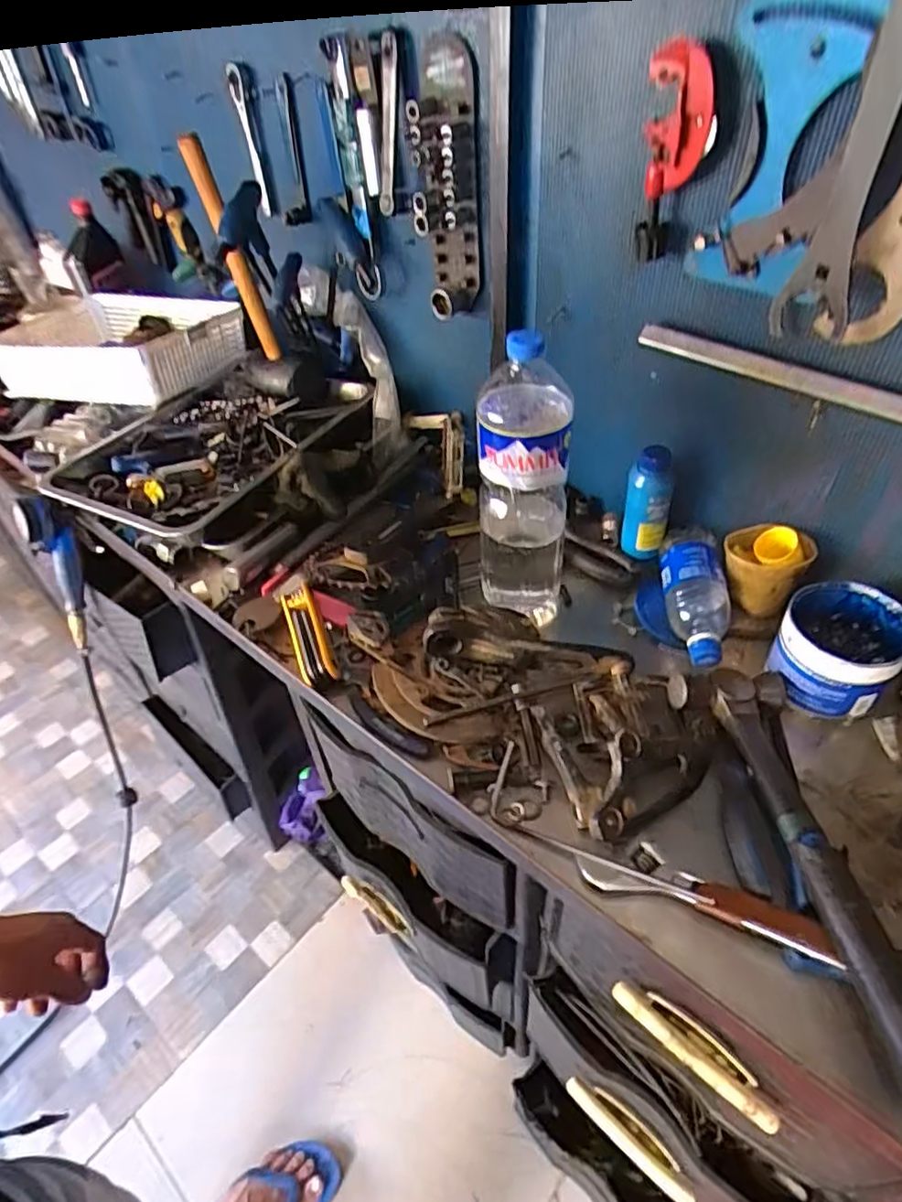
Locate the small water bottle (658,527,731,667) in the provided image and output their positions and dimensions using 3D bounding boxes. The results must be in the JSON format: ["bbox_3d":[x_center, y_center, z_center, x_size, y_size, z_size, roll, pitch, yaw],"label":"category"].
[{"bbox_3d":[0.261,-0.006,0.701,0.070,0.058,0.165,0,62,5],"label":"small water bottle"}]

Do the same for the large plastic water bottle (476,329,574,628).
[{"bbox_3d":[0.073,-0.122,0.659,0.088,0.299,0.106,-1,44,4],"label":"large plastic water bottle"}]

